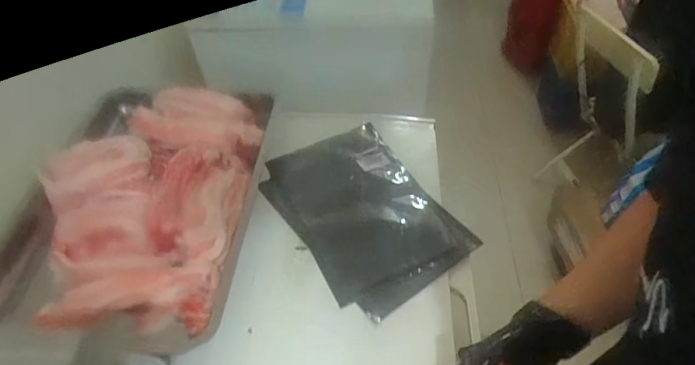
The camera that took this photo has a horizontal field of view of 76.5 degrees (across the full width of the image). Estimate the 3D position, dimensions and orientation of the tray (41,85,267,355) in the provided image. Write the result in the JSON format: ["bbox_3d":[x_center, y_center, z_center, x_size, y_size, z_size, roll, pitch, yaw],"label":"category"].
[{"bbox_3d":[-0.302,0.006,0.658,0.297,0.110,0.436,0,47,5],"label":"tray"}]

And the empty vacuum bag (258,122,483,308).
[{"bbox_3d":[0.016,0.035,0.671,0.212,0.026,0.290,-32,56,-20],"label":"empty vacuum bag"}]

